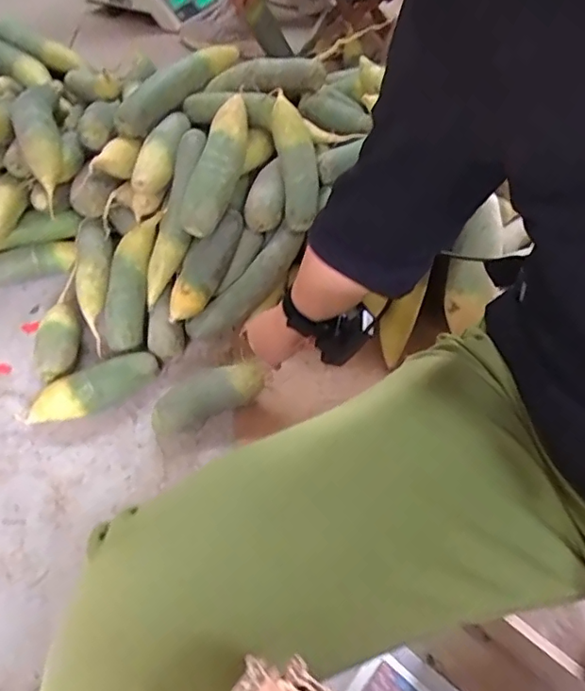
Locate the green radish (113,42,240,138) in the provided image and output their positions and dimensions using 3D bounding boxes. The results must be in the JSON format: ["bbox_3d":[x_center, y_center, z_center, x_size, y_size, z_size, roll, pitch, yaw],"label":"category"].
[{"bbox_3d":[-0.178,-0.417,0.875,0.047,0.055,0.265,35,60,23],"label":"green radish"}]

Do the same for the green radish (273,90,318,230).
[{"bbox_3d":[0.008,-0.267,0.788,0.056,0.053,0.194,-8,88,-6],"label":"green radish"}]

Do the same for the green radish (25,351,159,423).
[{"bbox_3d":[-0.273,0.063,0.756,0.179,0.059,0.051,-24,56,-17],"label":"green radish"}]

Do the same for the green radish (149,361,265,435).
[{"bbox_3d":[-0.113,0.072,0.746,0.157,0.058,0.055,-26,56,-9],"label":"green radish"}]

